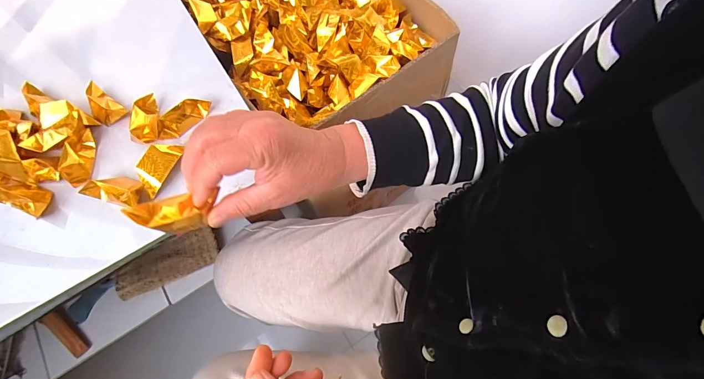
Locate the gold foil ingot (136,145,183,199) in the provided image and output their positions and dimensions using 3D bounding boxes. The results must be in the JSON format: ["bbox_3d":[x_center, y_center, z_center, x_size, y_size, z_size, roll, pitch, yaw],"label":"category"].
[{"bbox_3d":[-0.214,-0.027,0.381,0.030,0.022,0.062,26,71,11],"label":"gold foil ingot"}]

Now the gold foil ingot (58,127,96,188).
[{"bbox_3d":[-0.316,-0.037,0.399,0.021,0.028,0.072,-5,68,-1],"label":"gold foil ingot"}]

